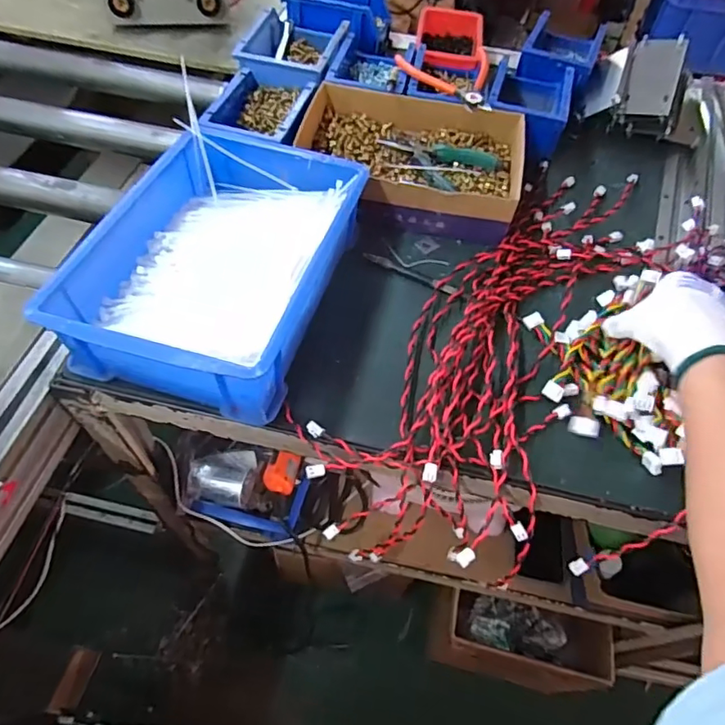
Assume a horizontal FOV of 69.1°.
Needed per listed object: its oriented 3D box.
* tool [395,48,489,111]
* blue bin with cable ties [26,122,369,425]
[{"bbox_3d":[0.102,-0.366,0.686,0.122,0.027,0.137,9,54,0],"label":"tool"},{"bbox_3d":[-0.132,-0.101,0.520,0.204,0.090,0.297,17,55,6],"label":"blue bin with cable ties"}]

